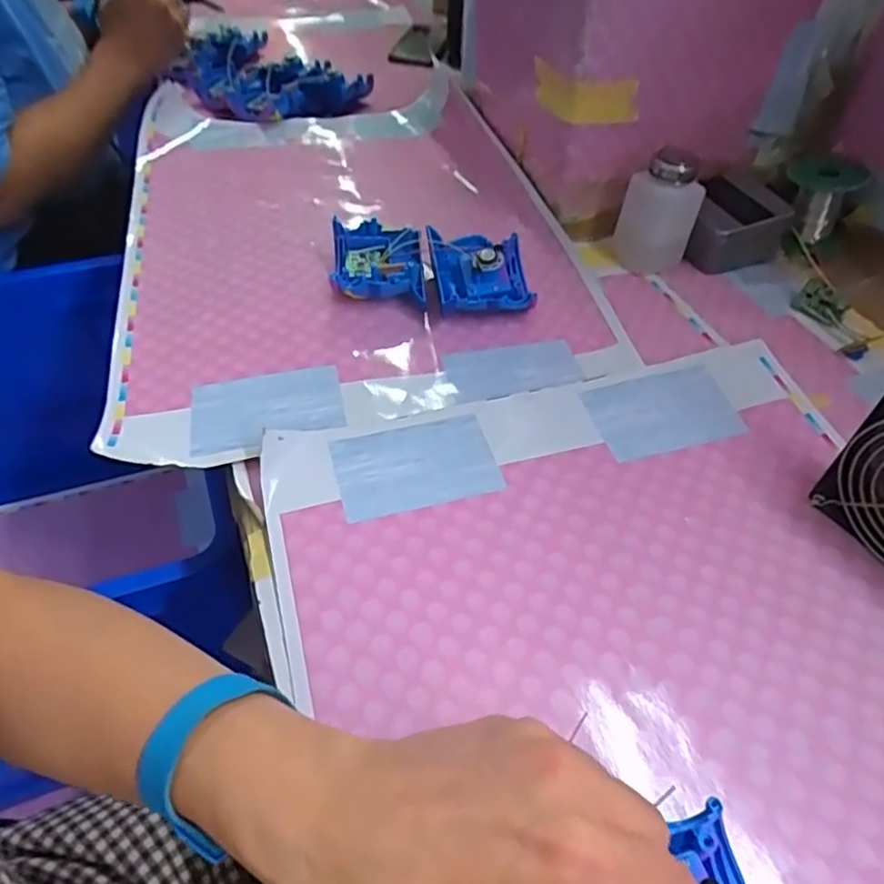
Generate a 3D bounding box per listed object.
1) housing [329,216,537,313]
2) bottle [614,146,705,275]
[{"bbox_3d":[-0.009,-0.147,0.545,0.172,0.045,0.094,1,49,-2],"label":"housing"},{"bbox_3d":[0.196,-0.204,0.570,0.068,0.097,0.058,17,50,12],"label":"bottle"}]

